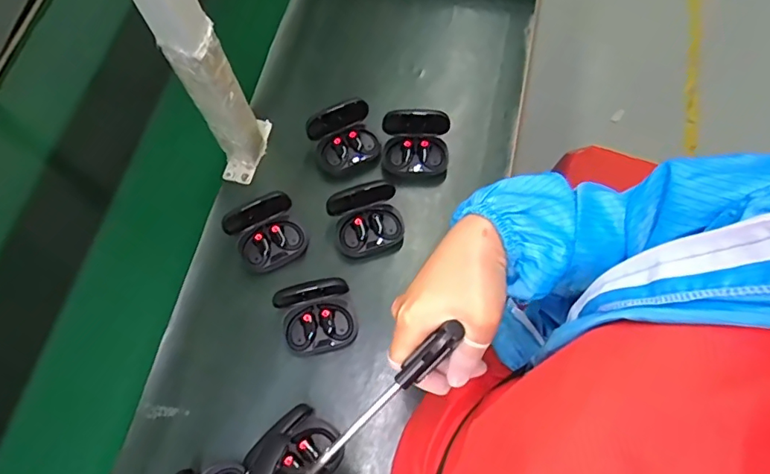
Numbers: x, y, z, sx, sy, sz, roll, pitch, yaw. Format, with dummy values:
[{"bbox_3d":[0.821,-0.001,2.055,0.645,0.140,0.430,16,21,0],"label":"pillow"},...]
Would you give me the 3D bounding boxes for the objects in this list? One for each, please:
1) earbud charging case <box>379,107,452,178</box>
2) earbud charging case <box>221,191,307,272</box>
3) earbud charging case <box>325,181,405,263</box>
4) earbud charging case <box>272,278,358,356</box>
[{"bbox_3d":[0.041,-0.119,0.689,0.089,0.070,0.068,1,66,2],"label":"earbud charging case"},{"bbox_3d":[-0.146,-0.004,0.644,0.086,0.069,0.077,-28,68,-10],"label":"earbud charging case"},{"bbox_3d":[-0.021,-0.017,0.649,0.089,0.071,0.074,-14,67,-5],"label":"earbud charging case"},{"bbox_3d":[-0.079,0.096,0.609,0.087,0.065,0.073,-13,66,-4],"label":"earbud charging case"}]

